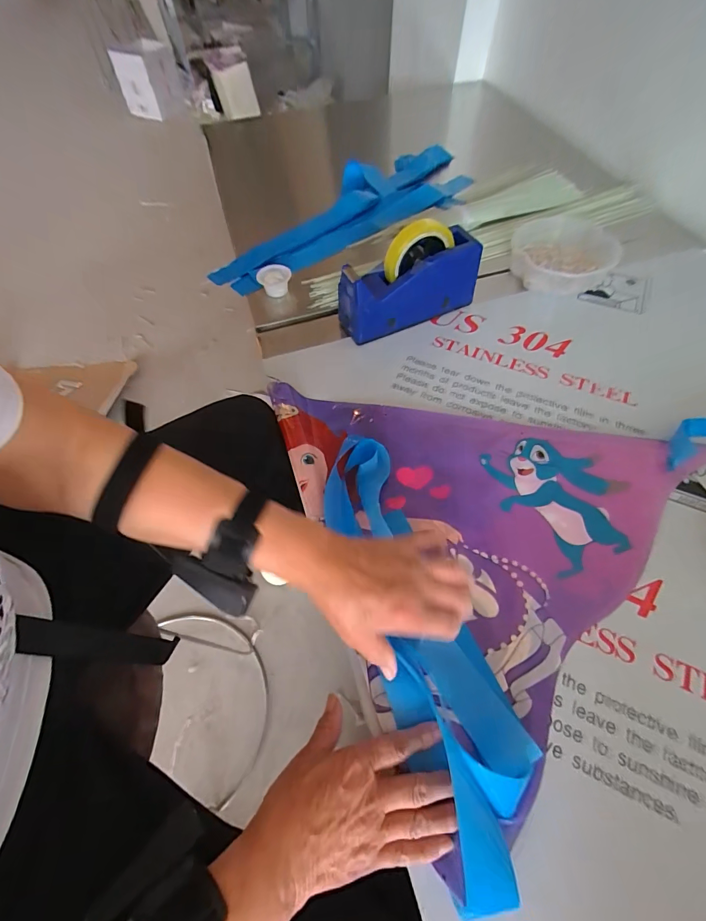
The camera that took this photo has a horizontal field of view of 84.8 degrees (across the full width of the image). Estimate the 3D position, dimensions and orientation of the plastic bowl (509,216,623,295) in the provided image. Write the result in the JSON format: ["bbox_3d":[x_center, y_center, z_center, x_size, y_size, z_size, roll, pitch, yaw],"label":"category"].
[{"bbox_3d":[0.347,-0.330,0.624,0.158,0.047,0.139,-11,60,-3],"label":"plastic bowl"}]

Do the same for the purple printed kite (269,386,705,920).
[{"bbox_3d":[0.173,0.067,0.414,0.411,0.034,0.470,-17,61,-7],"label":"purple printed kite"}]

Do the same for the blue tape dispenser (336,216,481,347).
[{"bbox_3d":[0.079,-0.262,0.555,0.207,0.124,0.067,-22,62,-10],"label":"blue tape dispenser"}]

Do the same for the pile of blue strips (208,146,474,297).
[{"bbox_3d":[-0.009,-0.486,0.757,0.591,0.031,0.221,-37,65,-17],"label":"pile of blue strips"}]

